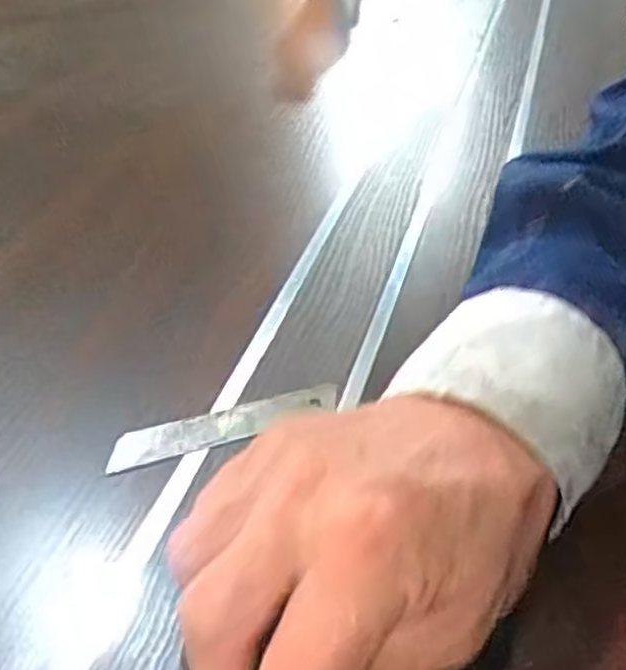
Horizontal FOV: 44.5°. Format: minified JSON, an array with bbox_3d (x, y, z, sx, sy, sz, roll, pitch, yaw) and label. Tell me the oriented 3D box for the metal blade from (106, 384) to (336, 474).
[{"bbox_3d":[-0.035,0.036,0.321,0.102,0.006,0.016,-16,44,-27],"label":"metal blade"}]

